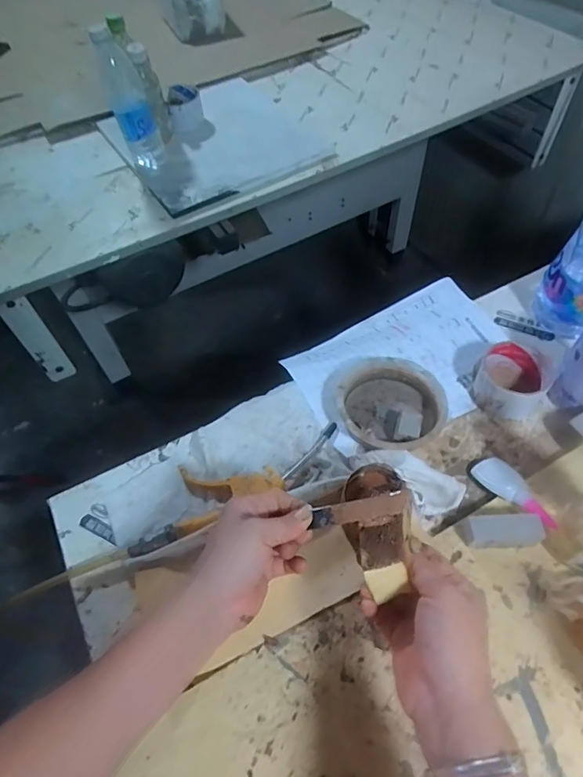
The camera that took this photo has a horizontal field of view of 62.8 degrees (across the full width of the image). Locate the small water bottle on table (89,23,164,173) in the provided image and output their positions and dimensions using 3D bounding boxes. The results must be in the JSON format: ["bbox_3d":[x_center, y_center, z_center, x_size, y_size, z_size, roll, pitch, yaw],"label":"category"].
[{"bbox_3d":[-0.260,-0.461,0.776,0.057,0.201,0.055,-15,57,-8],"label":"small water bottle on table"}]

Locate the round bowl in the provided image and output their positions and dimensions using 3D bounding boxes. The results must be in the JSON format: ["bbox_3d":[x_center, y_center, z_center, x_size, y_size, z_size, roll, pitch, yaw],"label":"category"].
[{"bbox_3d":[0.114,0.019,0.585,0.140,0.039,0.121,25,61,18],"label":"round bowl"}]

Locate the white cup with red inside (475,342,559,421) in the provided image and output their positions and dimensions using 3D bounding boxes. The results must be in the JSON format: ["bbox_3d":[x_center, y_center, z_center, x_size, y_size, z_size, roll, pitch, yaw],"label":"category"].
[{"bbox_3d":[0.271,-0.006,0.589,0.082,0.050,0.082,-1,56,1],"label":"white cup with red inside"}]

